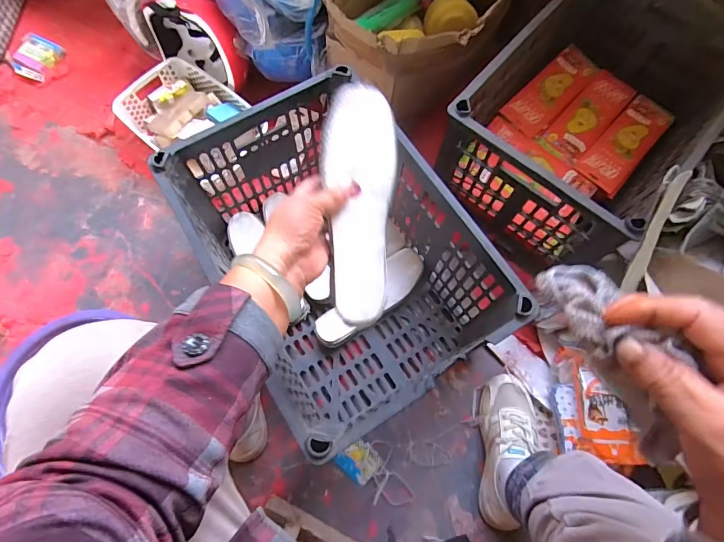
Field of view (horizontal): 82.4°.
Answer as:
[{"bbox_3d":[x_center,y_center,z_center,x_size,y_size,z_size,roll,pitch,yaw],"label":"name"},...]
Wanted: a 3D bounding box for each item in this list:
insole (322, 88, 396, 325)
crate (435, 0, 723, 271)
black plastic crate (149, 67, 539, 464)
[{"bbox_3d":[-0.002,-0.065,0.419,0.070,0.015,0.232,0,94,0],"label":"insole"},{"bbox_3d":[0.435,-0.308,0.781,0.329,0.235,0.537,38,75,11],"label":"crate"},{"bbox_3d":[-0.046,-0.024,0.698,0.332,0.278,0.453,-32,75,-10],"label":"black plastic crate"}]

